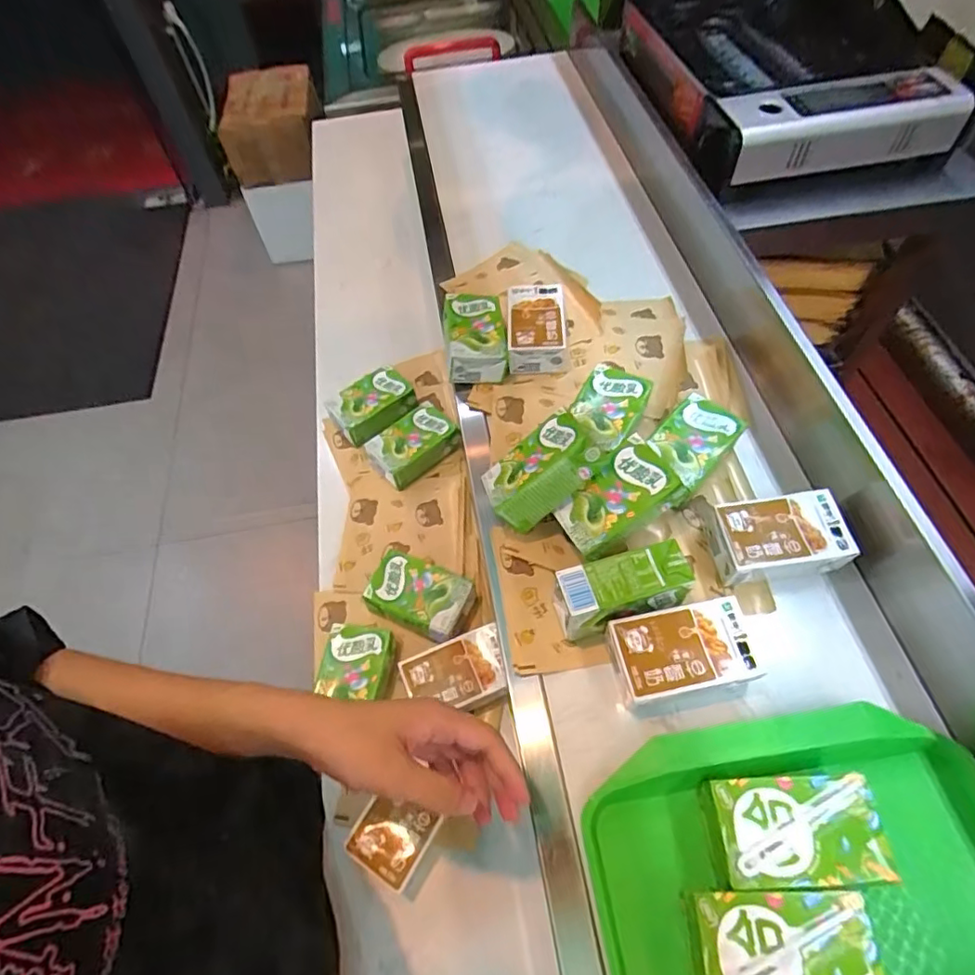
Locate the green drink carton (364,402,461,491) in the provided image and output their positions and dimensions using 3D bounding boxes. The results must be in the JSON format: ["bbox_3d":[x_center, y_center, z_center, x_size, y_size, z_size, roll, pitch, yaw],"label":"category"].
[{"bbox_3d":[-0.095,-0.056,0.756,0.108,0.047,0.069,-37,62,-18],"label":"green drink carton"}]

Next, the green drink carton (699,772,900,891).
[{"bbox_3d":[0.208,0.237,0.399,0.111,0.033,0.065,-3,58,2],"label":"green drink carton"}]

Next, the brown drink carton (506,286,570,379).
[{"bbox_3d":[0.059,-0.189,0.689,0.068,0.035,0.109,-3,58,2],"label":"brown drink carton"}]

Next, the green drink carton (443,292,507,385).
[{"bbox_3d":[-0.014,-0.178,0.676,0.067,0.044,0.105,-6,58,0],"label":"green drink carton"}]

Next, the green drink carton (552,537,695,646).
[{"bbox_3d":[0.114,0.089,0.492,0.107,0.062,0.043,-16,58,-6],"label":"green drink carton"}]

